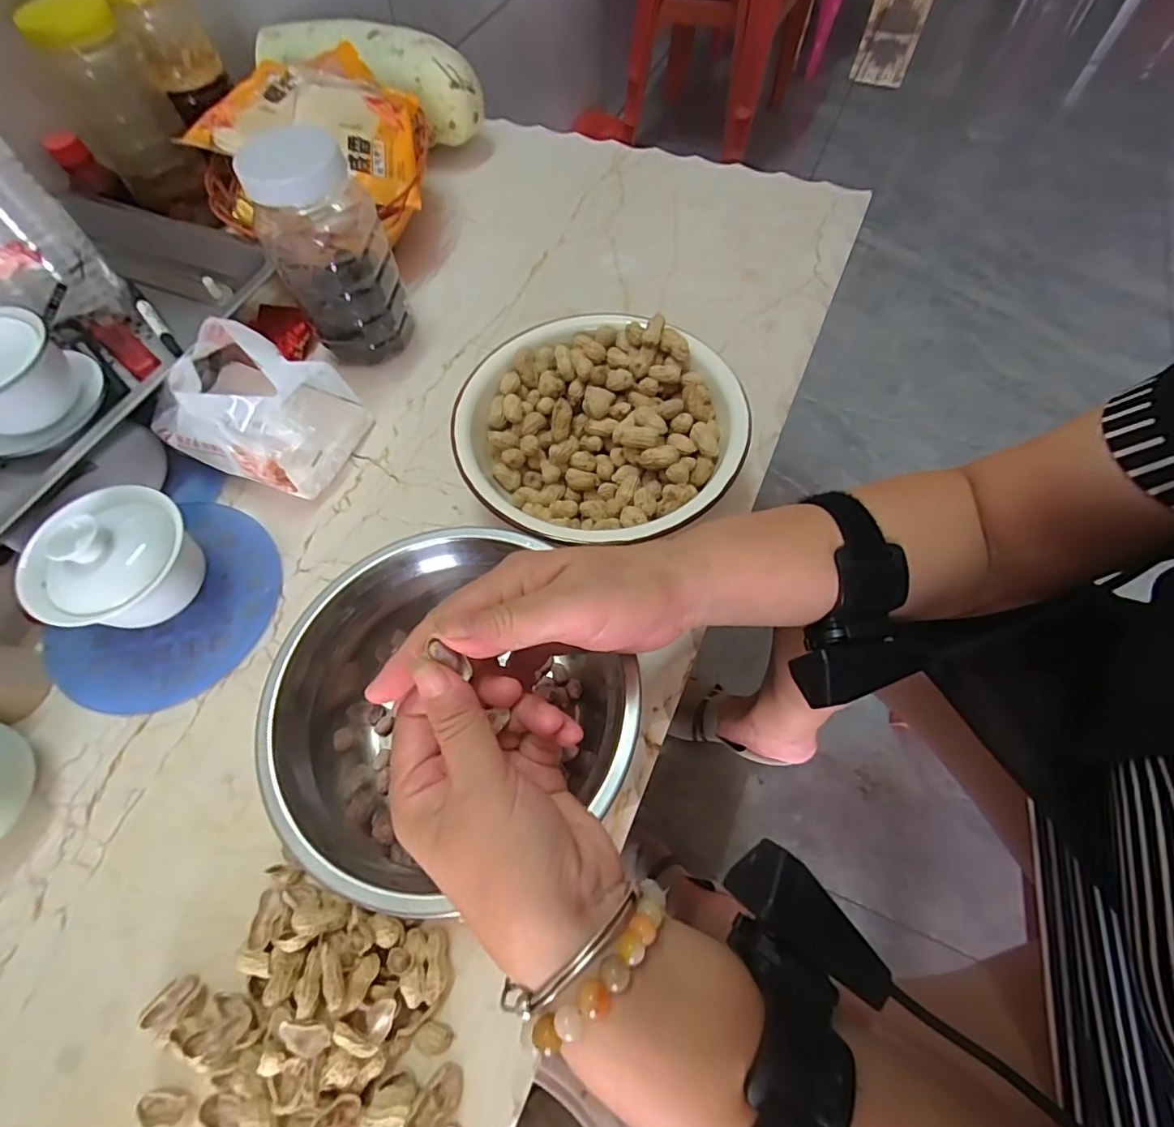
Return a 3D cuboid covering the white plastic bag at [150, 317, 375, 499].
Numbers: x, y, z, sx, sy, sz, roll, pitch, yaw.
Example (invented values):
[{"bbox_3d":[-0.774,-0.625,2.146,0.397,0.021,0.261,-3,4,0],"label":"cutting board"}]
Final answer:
[{"bbox_3d":[-0.253,-0.117,0.410,0.127,0.084,0.101,18,65,12],"label":"white plastic bag"}]

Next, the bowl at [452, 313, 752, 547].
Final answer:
[{"bbox_3d":[0.010,-0.088,0.388,0.185,0.068,0.188,-1,63,3],"label":"bowl"}]

